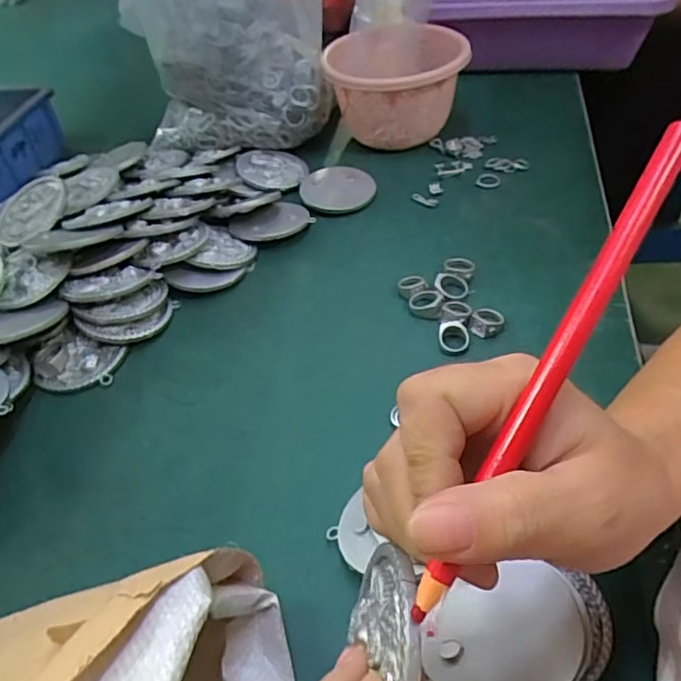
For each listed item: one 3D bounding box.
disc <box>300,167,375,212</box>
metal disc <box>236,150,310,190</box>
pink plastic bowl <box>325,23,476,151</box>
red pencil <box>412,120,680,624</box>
[{"bbox_3d":[-0.002,-0.151,0.571,0.071,0.012,0.071,-3,46,3],"label":"disc"},{"bbox_3d":[-0.070,-0.179,0.598,0.069,0.012,0.069,-3,46,3],"label":"metal disc"},{"bbox_3d":[0.057,-0.256,0.603,0.139,0.093,0.124,-2,46,4],"label":"pink plastic bowl"},{"bbox_3d":[0.064,0.007,0.171,0.010,0.010,0.165,28,85,29],"label":"red pencil"}]

